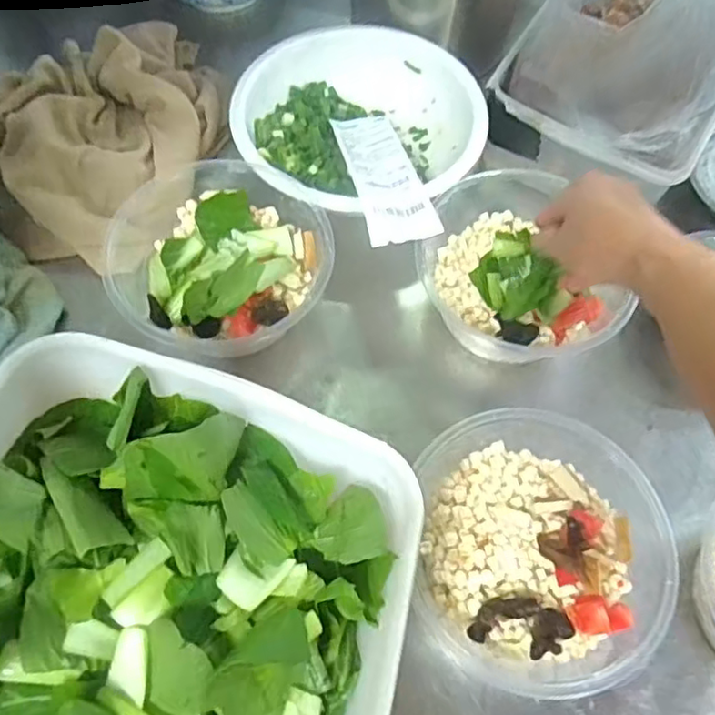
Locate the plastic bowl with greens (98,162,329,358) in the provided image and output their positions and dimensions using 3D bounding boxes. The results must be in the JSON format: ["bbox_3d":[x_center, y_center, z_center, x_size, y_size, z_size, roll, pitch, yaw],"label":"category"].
[{"bbox_3d":[-0.113,-0.079,0.513,0.185,0.071,0.168,28,62,13],"label":"plastic bowl with greens"}]

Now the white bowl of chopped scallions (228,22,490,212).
[{"bbox_3d":[0.002,-0.200,0.586,0.216,0.070,0.215,1,59,-2],"label":"white bowl of chopped scallions"}]

